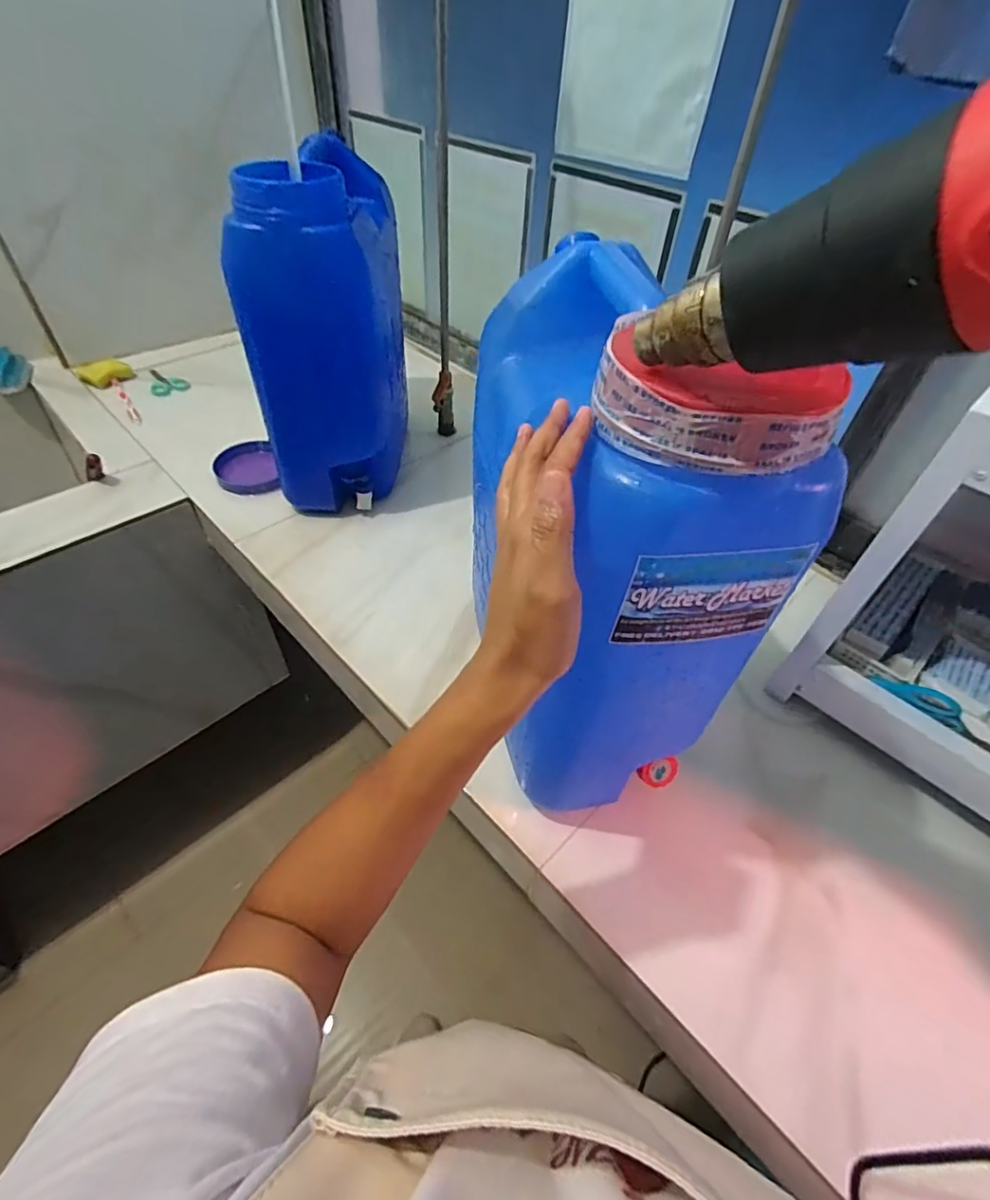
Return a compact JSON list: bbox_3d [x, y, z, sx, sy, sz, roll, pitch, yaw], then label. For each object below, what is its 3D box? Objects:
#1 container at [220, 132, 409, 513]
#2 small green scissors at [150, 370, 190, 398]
[{"bbox_3d":[-0.223,-0.357,0.763,0.187,0.400,0.273,-3,48,-7],"label":"container"},{"bbox_3d":[-0.634,-0.419,1.058,0.066,0.006,0.116,-33,58,-30],"label":"small green scissors"}]

